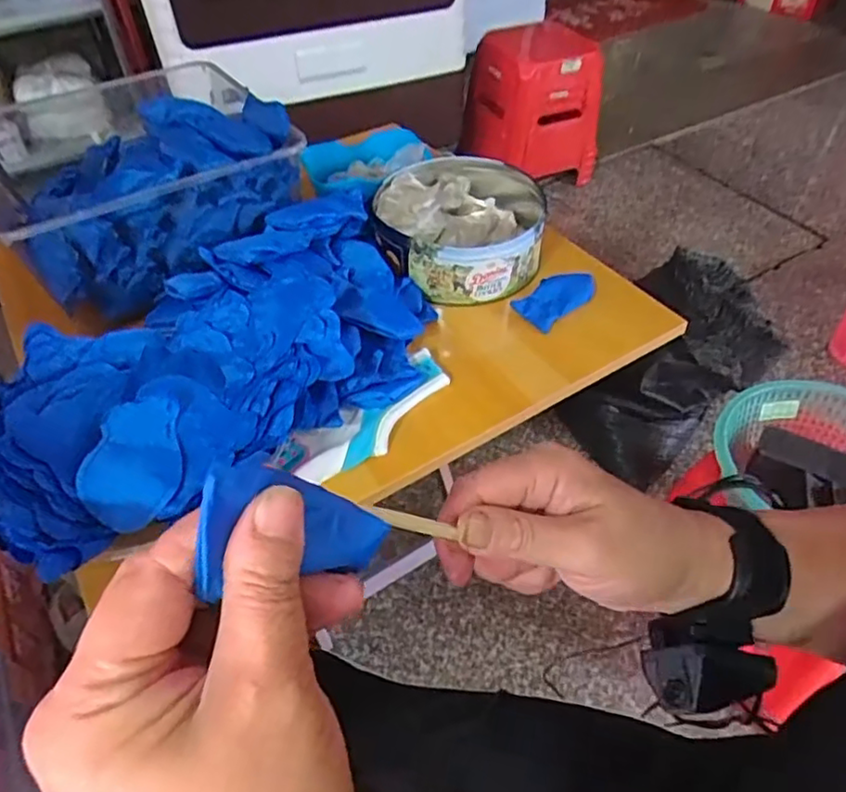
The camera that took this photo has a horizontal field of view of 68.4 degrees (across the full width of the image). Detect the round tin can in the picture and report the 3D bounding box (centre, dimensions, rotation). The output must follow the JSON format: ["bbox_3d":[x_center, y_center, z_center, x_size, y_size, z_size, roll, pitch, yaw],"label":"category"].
[{"bbox_3d":[0.042,-0.201,0.724,0.184,0.069,0.204,4,47,5],"label":"round tin can"}]

